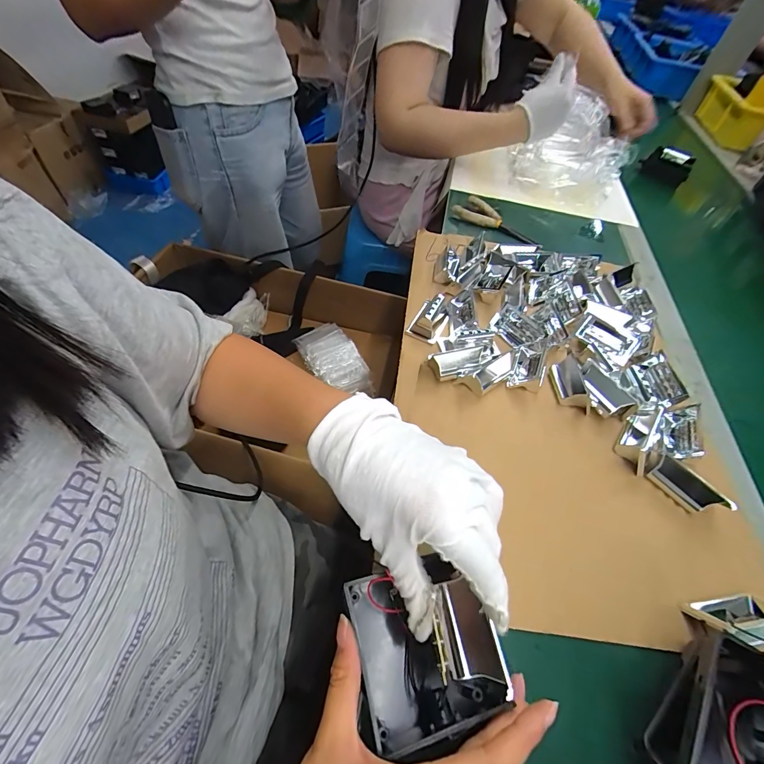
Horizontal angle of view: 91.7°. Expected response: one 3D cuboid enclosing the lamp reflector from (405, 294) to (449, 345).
[{"bbox_3d":[0.056,-0.078,0.436,0.037,0.034,0.067,24,54,11],"label":"lamp reflector"}]

